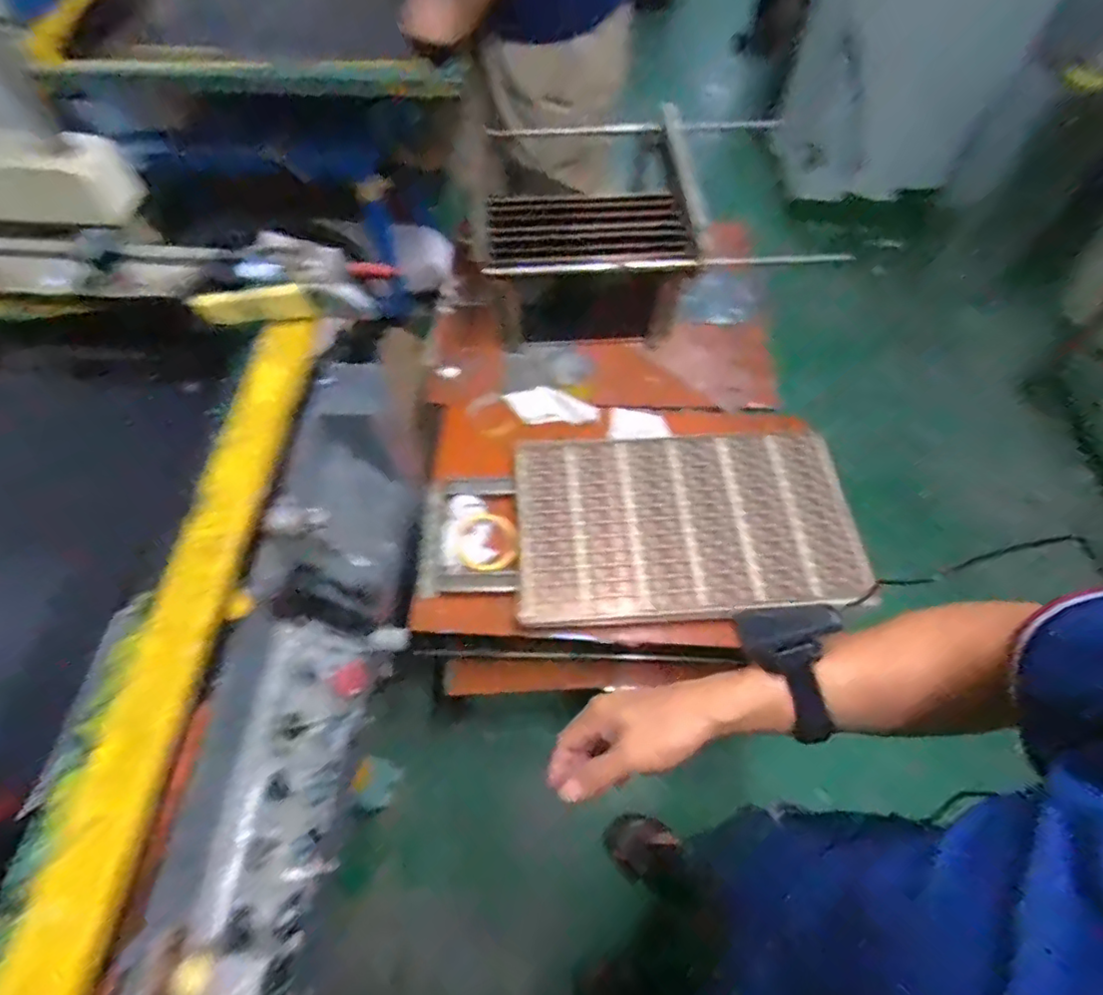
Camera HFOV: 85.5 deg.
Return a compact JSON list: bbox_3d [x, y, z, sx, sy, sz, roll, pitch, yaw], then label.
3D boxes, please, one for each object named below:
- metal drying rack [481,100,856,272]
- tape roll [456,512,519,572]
[{"bbox_3d":[0.163,-0.541,1.034,0.551,0.069,0.364,0,75,4],"label":"metal drying rack"},{"bbox_3d":[-0.100,0.072,0.944,0.096,0.028,0.097,0,61,0],"label":"tape roll"}]

